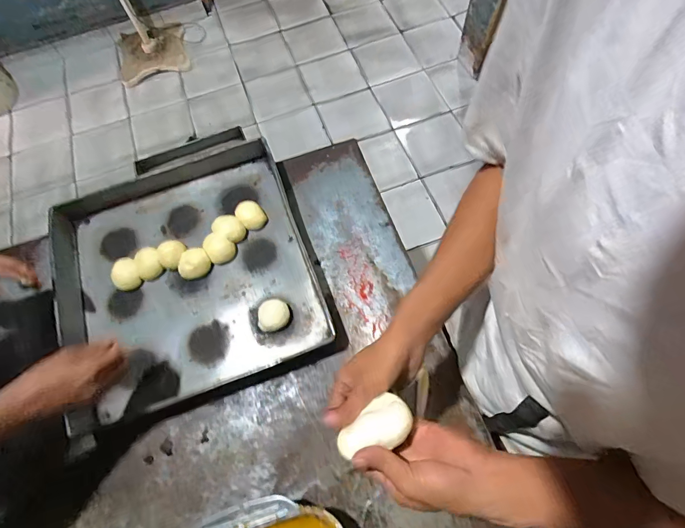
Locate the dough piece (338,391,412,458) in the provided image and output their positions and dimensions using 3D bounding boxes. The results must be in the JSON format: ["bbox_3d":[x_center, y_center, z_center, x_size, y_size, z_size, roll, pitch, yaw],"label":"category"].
[{"bbox_3d":[0.038,0.180,0.392,0.081,0.031,0.046,-41,42,-8],"label":"dough piece"}]

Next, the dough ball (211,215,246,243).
[{"bbox_3d":[-0.224,-0.070,0.737,0.048,0.034,0.058,-43,72,-14],"label":"dough ball"}]

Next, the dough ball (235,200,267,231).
[{"bbox_3d":[-0.185,-0.100,0.748,0.049,0.034,0.059,-34,70,-10],"label":"dough ball"}]

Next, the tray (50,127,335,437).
[{"bbox_3d":[-0.306,0.017,0.716,0.479,0.065,0.481,-19,68,-5],"label":"tray"}]

